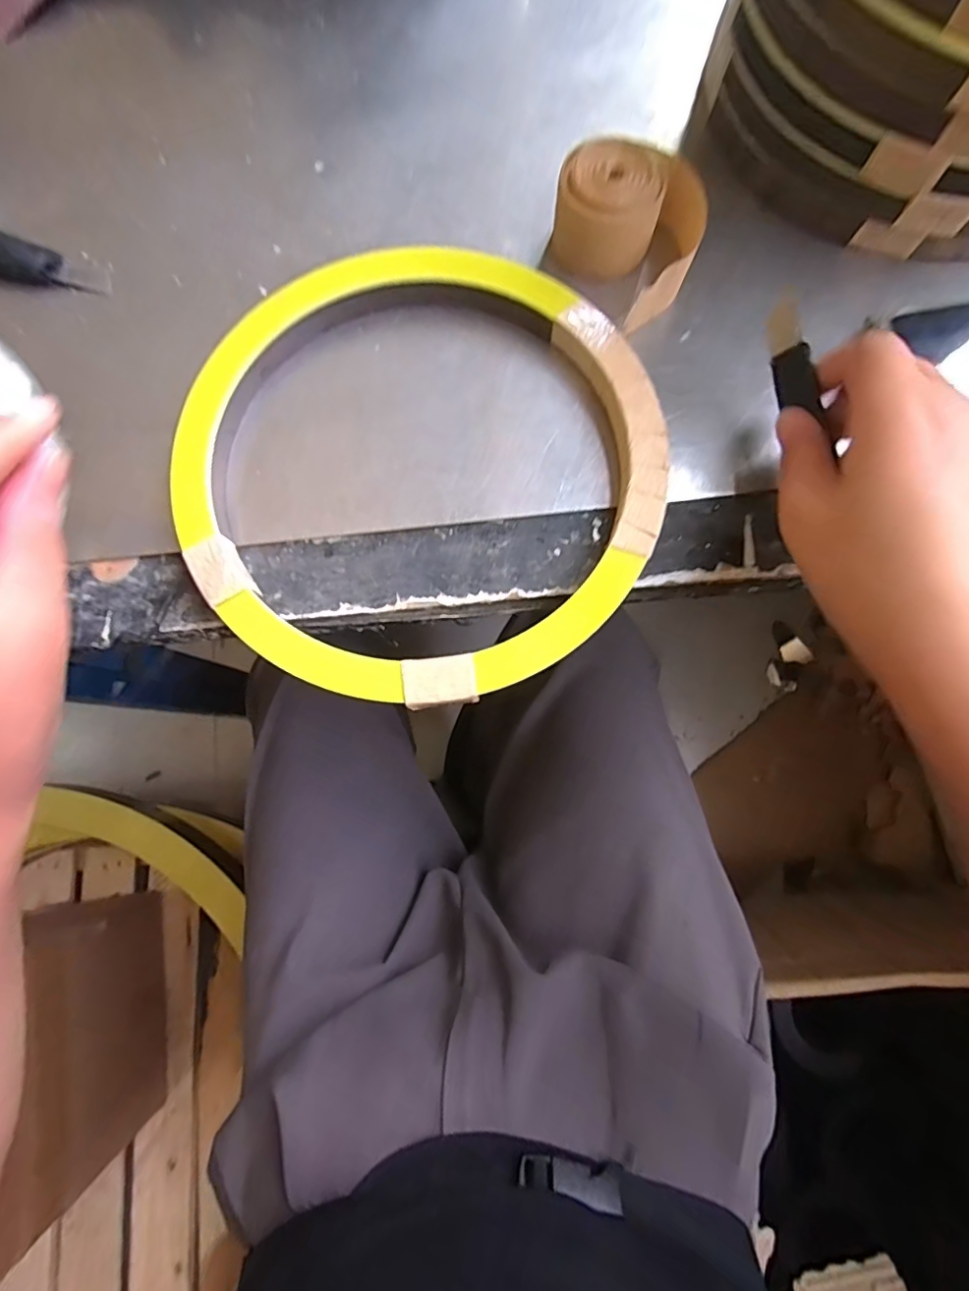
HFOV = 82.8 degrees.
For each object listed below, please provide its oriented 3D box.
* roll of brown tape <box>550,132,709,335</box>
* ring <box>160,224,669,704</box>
[{"bbox_3d":[0.074,-0.209,0.276,0.054,0.037,0.077,-35,79,-6],"label":"roll of brown tape"},{"bbox_3d":[-0.031,-0.085,0.259,0.224,0.022,0.220,0,78,1],"label":"ring"}]

